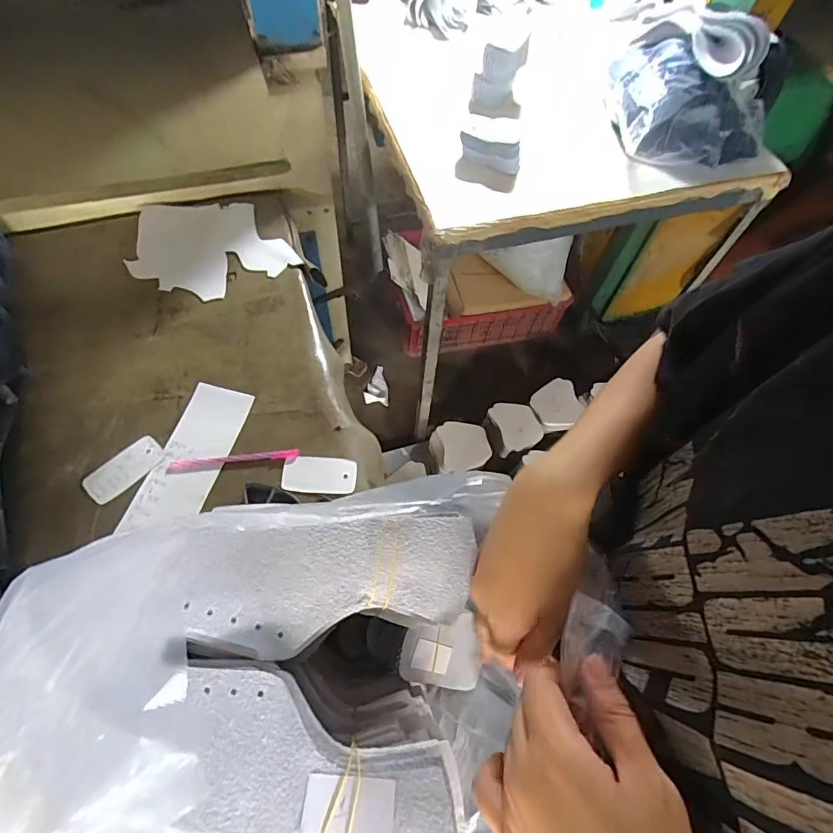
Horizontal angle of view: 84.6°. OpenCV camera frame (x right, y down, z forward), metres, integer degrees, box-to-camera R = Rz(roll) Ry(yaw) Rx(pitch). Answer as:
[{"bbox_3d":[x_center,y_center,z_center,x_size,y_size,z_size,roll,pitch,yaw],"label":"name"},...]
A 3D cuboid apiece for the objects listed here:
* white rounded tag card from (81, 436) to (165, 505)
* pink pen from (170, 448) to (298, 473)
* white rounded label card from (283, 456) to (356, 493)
[{"bbox_3d":[-0.411,0.074,0.647,0.052,0.004,0.106,43,68,13],"label":"white rounded tag card"},{"bbox_3d":[-0.263,0.061,0.659,0.181,0.008,0.017,-5,63,-7],"label":"pink pen"},{"bbox_3d":[-0.139,0.084,0.660,0.103,0.005,0.053,6,62,-1],"label":"white rounded label card"}]

